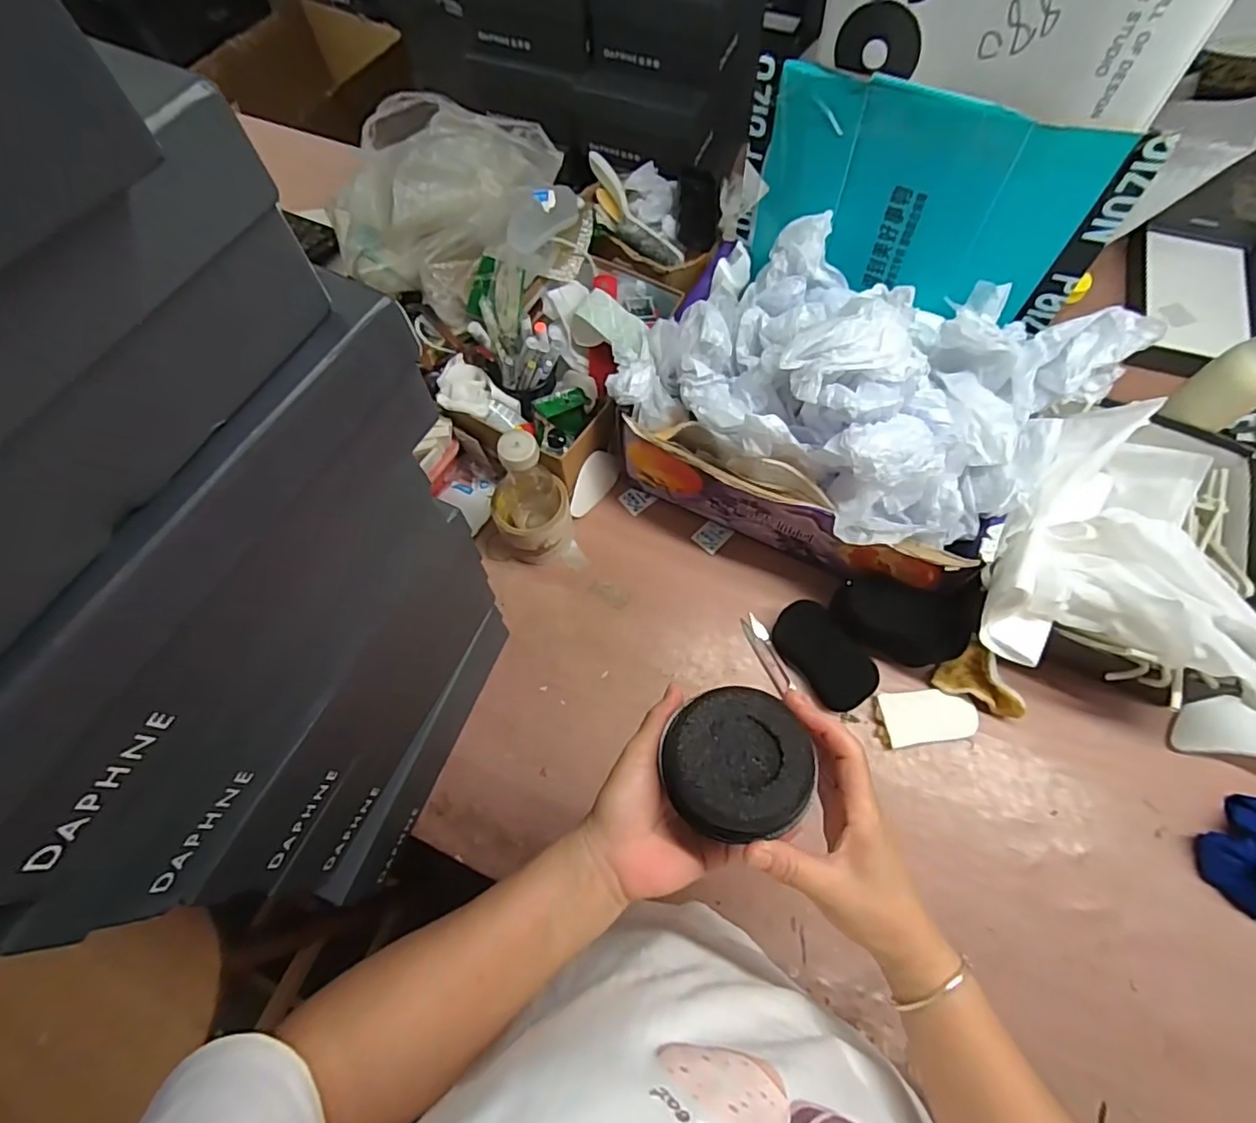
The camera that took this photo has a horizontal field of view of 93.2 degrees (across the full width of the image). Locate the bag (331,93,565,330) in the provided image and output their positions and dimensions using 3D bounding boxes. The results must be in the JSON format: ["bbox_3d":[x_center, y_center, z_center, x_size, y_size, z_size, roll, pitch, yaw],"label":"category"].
[{"bbox_3d":[-0.243,-0.467,0.760,0.291,0.128,0.254,24,70,12],"label":"bag"}]

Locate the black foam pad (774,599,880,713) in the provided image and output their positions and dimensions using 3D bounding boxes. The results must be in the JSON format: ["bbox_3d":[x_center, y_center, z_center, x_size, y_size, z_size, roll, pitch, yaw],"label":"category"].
[{"bbox_3d":[0.219,0.103,0.664,0.064,0.027,0.126,-32,70,-11],"label":"black foam pad"}]

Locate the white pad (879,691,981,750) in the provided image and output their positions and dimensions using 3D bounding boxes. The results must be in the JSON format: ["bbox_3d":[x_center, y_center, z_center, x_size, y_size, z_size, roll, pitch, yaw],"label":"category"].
[{"bbox_3d":[0.326,0.167,0.644,0.097,0.012,0.055,-7,67,-1],"label":"white pad"}]

